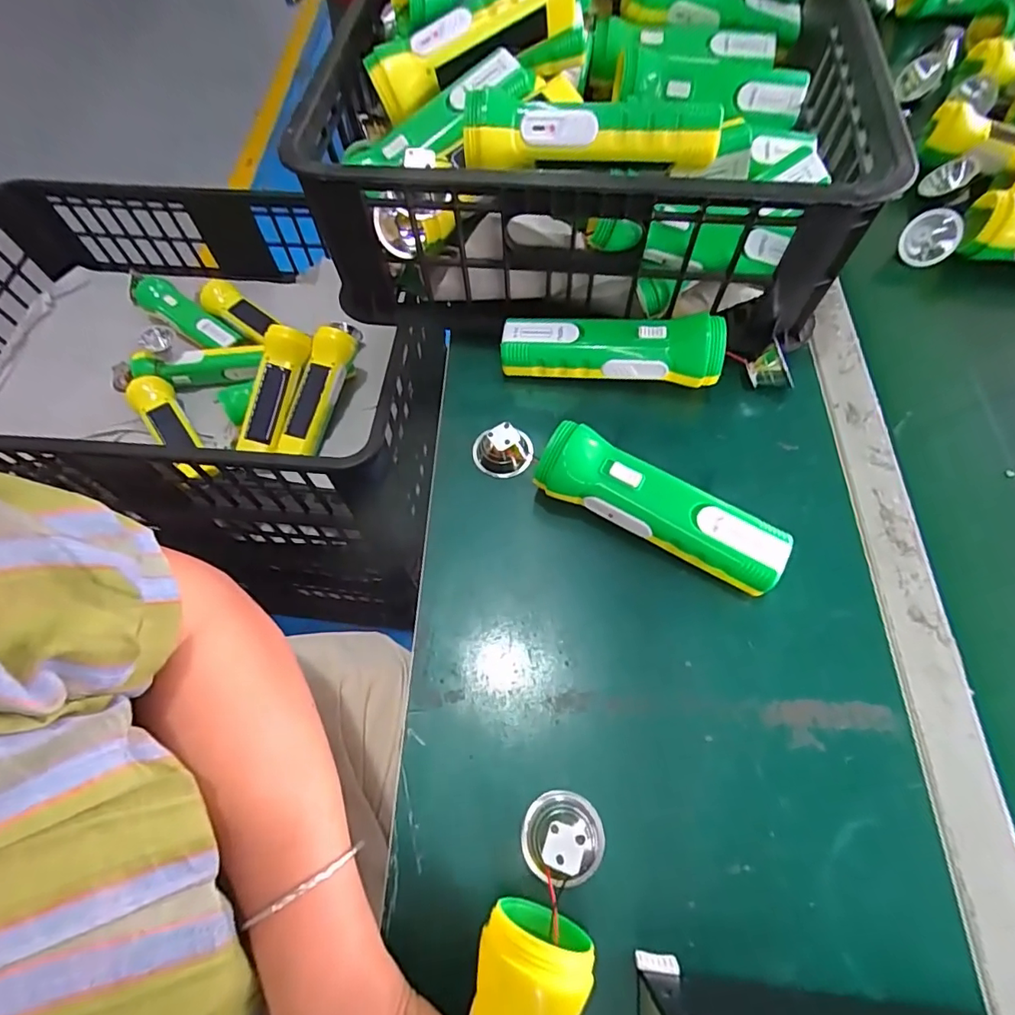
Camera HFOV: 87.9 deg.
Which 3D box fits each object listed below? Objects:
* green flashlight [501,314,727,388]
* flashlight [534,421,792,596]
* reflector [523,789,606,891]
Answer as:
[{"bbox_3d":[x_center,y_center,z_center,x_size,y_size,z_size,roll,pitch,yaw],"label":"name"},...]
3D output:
[{"bbox_3d":[0.078,-0.121,0.406,0.165,0.048,0.044,7,64,7],"label":"green flashlight"},{"bbox_3d":[0.099,0.000,0.345,0.160,0.051,0.042,26,68,15],"label":"flashlight"},{"bbox_3d":[0.030,0.173,0.276,0.043,0.027,0.041,-1,63,3],"label":"reflector"}]

